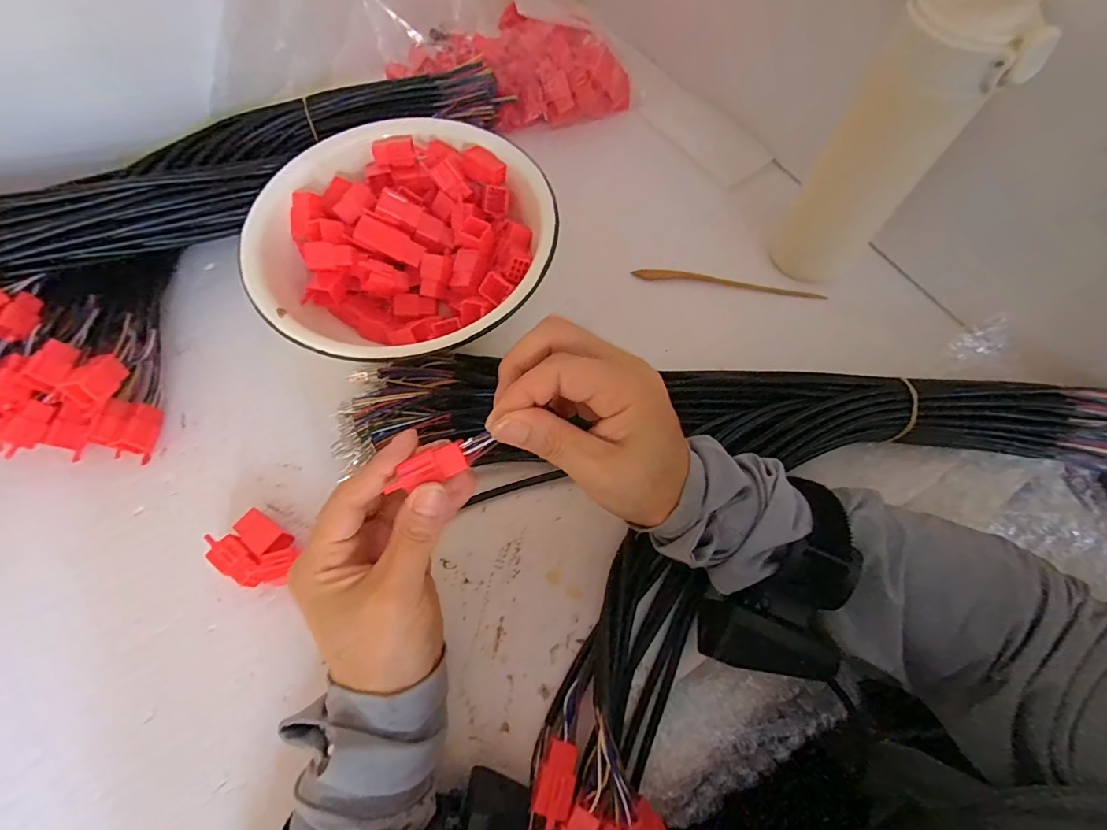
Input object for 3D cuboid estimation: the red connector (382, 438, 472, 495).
[{"bbox_3d":[-0.057,0.024,0.214,0.035,0.007,0.013,-23,67,-5],"label":"red connector"}]

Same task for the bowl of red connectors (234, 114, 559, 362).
[{"bbox_3d":[-0.109,-0.127,0.359,0.213,0.061,0.205,0,65,0],"label":"bowl of red connectors"}]

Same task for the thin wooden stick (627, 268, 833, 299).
[{"bbox_3d":[0.141,-0.105,0.380,0.152,0.010,0.007,9,65,5],"label":"thin wooden stick"}]

